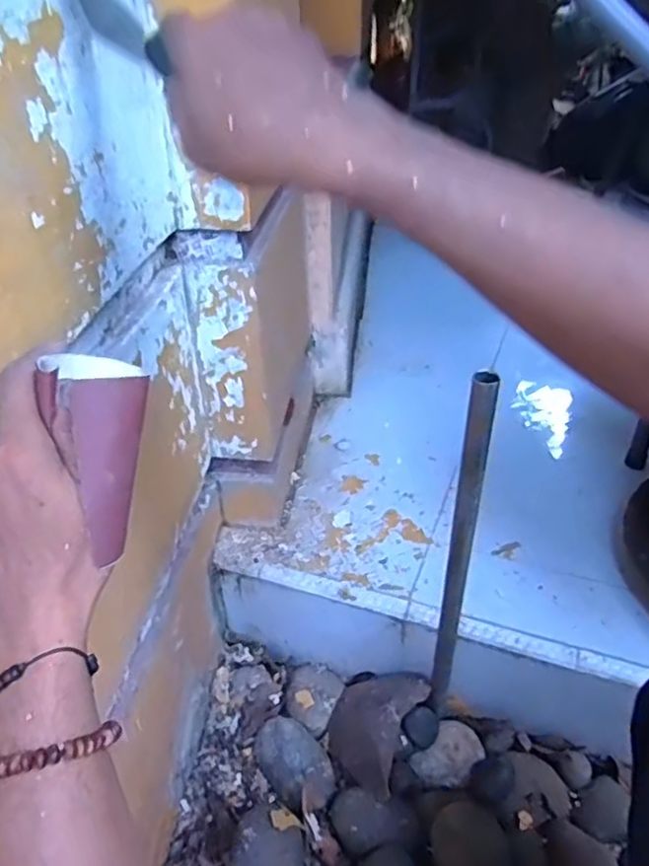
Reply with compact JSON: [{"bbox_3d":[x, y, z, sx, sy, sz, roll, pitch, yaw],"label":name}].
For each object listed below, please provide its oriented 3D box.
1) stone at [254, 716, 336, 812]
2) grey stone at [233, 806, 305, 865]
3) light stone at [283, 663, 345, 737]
[{"bbox_3d":[-0.036,0.409,0.819,0.074,0.044,0.118,-25,43,-29],"label":"stone"},{"bbox_3d":[-0.059,0.458,0.706,0.078,0.042,0.100,4,37,8],"label":"grey stone"},{"bbox_3d":[-0.019,0.359,0.899,0.076,0.035,0.087,14,39,20],"label":"light stone"}]

